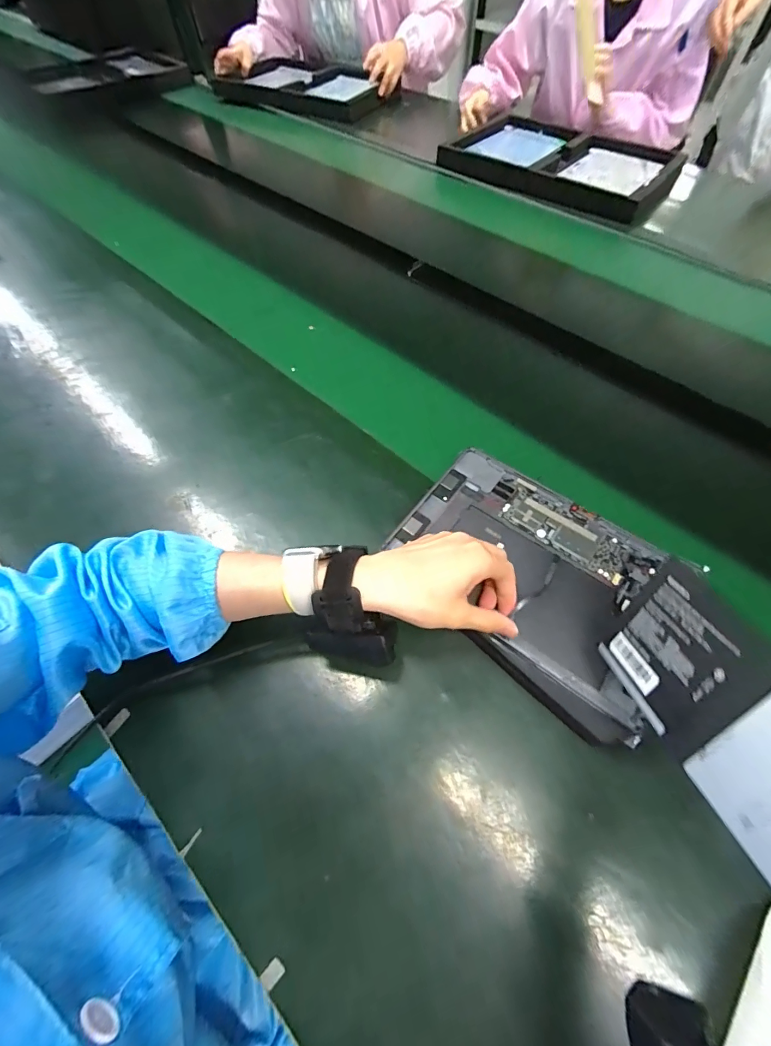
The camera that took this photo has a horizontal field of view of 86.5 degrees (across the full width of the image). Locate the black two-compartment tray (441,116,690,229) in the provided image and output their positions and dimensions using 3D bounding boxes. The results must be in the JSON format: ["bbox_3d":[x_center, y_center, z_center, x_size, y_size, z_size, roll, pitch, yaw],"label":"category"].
[{"bbox_3d":[0.386,-0.797,0.900,0.463,0.051,0.317,31,64,17],"label":"black two-compartment tray"}]

